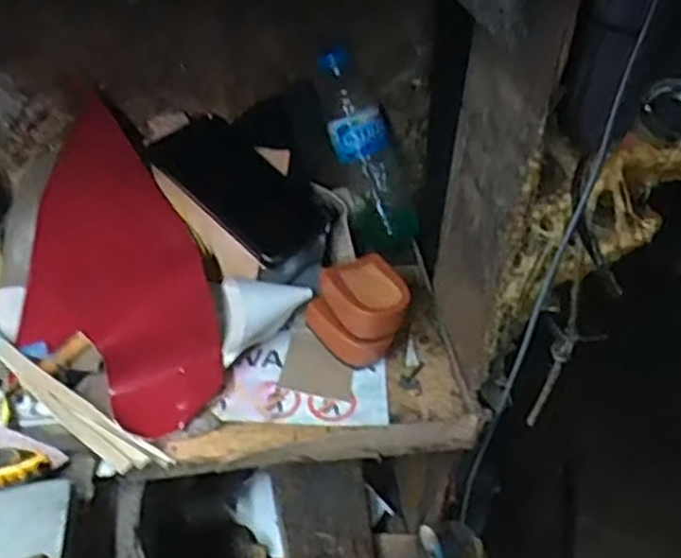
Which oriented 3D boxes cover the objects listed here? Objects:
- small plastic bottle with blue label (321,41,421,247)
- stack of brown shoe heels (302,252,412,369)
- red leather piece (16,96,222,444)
[{"bbox_3d":[0.027,-0.122,0.693,0.055,0.186,0.052,-34,18,-37],"label":"small plastic bottle with blue label"},{"bbox_3d":[0.019,0.029,0.616,0.075,0.075,0.063,32,47,30],"label":"stack of brown shoe heels"},{"bbox_3d":[-0.192,-0.006,0.610,0.147,0.028,0.272,-33,78,-7],"label":"red leather piece"}]

